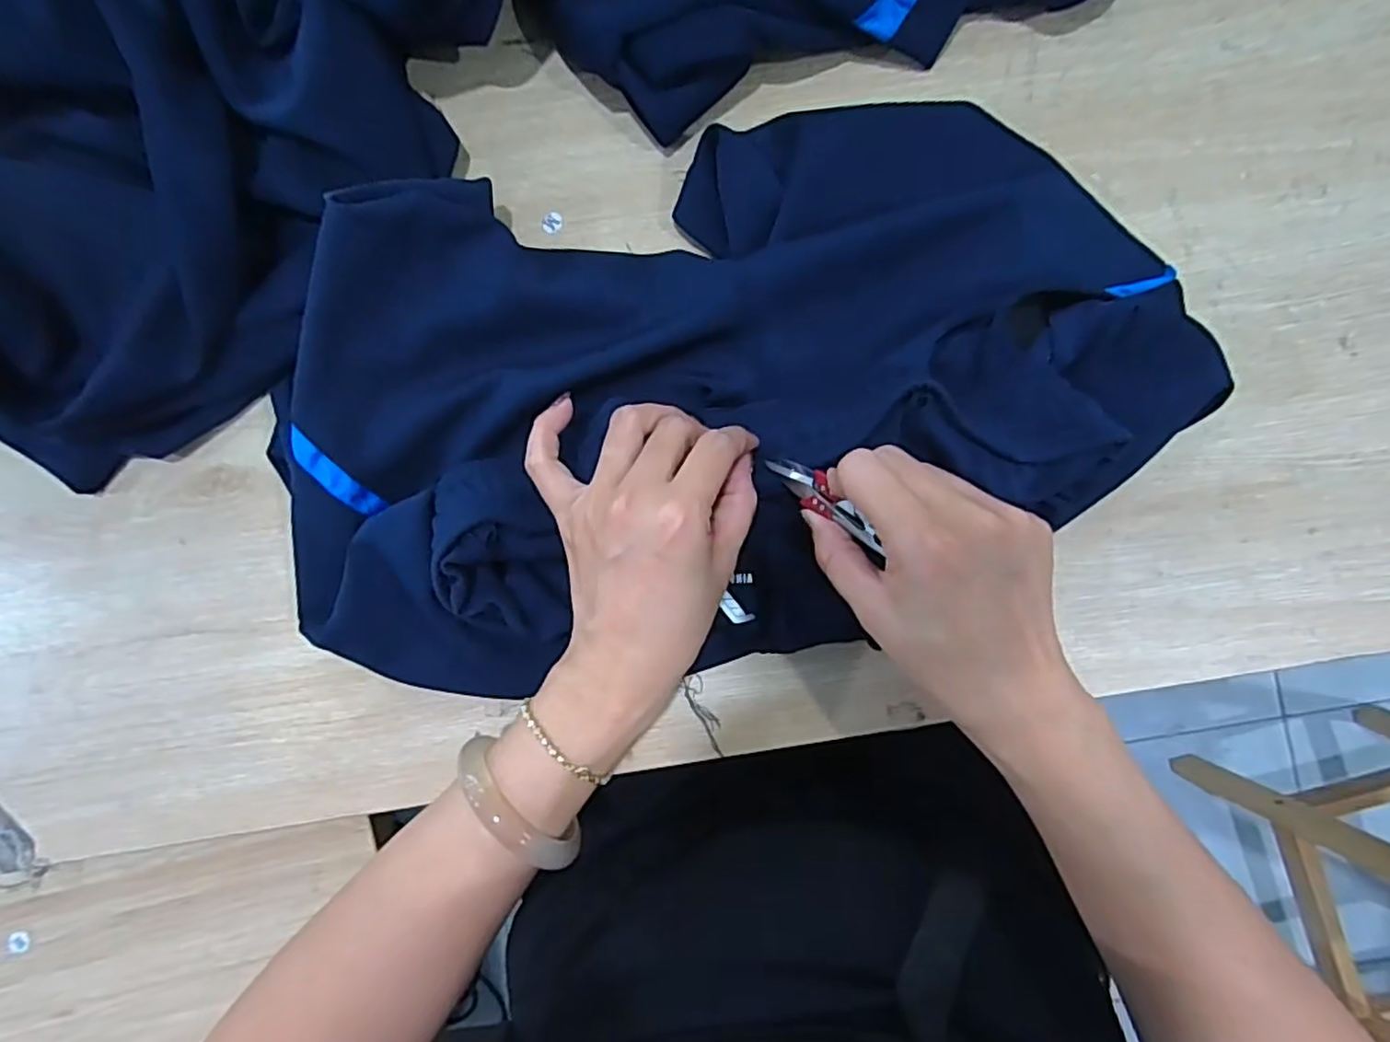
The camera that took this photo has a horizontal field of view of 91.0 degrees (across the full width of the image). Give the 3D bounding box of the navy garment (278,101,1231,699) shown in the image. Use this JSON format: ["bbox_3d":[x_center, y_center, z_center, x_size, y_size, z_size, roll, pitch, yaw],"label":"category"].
[{"bbox_3d":[0.011,-0.064,0.334,0.440,0.056,0.253,-16,88,3],"label":"navy garment"}]

